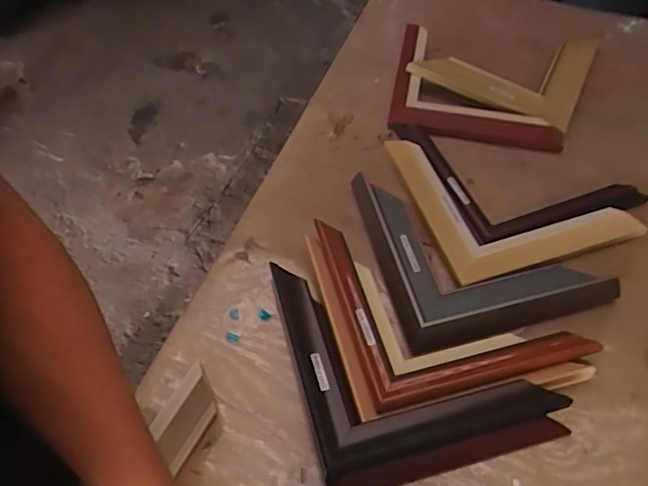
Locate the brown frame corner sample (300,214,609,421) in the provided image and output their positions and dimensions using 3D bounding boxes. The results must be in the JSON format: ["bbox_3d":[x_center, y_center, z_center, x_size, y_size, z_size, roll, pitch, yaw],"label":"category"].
[{"bbox_3d":[0.106,0.055,0.514,0.211,0.029,0.194,-9,55,-8],"label":"brown frame corner sample"}]

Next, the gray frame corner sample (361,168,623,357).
[{"bbox_3d":[0.146,-0.001,0.553,0.200,0.036,0.199,-11,54,-8],"label":"gray frame corner sample"}]

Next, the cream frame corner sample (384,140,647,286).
[{"bbox_3d":[0.188,-0.065,0.588,0.193,0.015,0.207,-17,55,-12],"label":"cream frame corner sample"}]

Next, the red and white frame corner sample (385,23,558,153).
[{"bbox_3d":[0.189,-0.196,0.679,0.200,0.027,0.168,9,53,7],"label":"red and white frame corner sample"}]

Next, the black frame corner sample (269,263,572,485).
[{"bbox_3d":[0.074,0.086,0.479,0.200,0.041,0.209,-11,55,-10],"label":"black frame corner sample"}]

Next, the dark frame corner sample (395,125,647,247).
[{"bbox_3d":[0.188,-0.050,0.577,0.264,0.015,0.136,20,55,15],"label":"dark frame corner sample"}]

